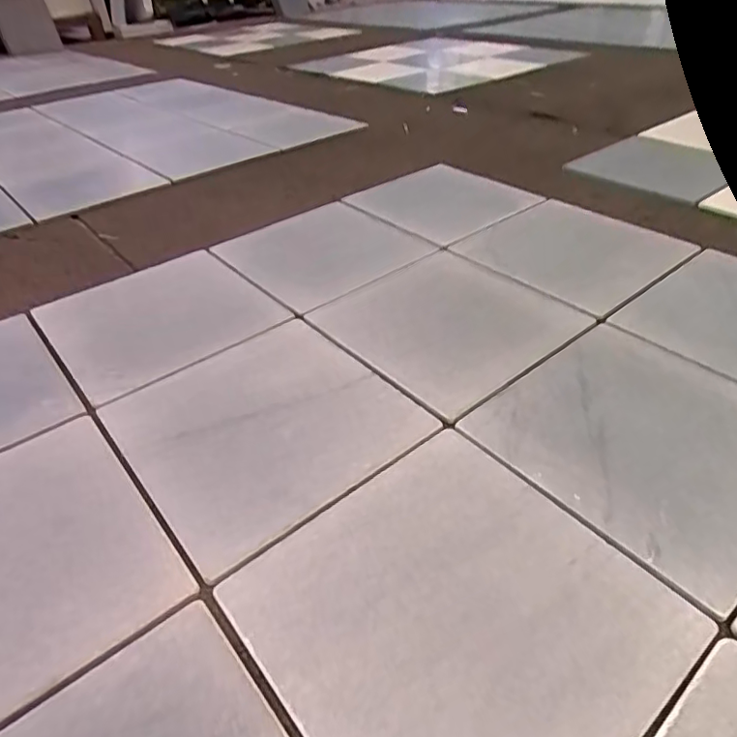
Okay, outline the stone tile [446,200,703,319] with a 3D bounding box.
[{"bbox_3d":[0.356,-0.212,0.954,0.299,0.012,0.303,-28,46,-28],"label":"stone tile"}]

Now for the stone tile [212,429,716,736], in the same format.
[{"bbox_3d":[0.071,0.205,0.465,0.293,0.011,0.298,-28,46,-28],"label":"stone tile"}]

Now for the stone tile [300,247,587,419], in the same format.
[{"bbox_3d":[0.115,-0.078,0.801,0.307,0.022,0.294,-28,46,-28],"label":"stone tile"}]

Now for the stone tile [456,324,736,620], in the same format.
[{"bbox_3d":[0.312,0.072,0.619,0.300,0.021,0.303,-29,46,-28],"label":"stone tile"}]

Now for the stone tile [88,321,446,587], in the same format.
[{"bbox_3d":[-0.125,0.060,0.655,0.299,0.012,0.298,-29,46,-28],"label":"stone tile"}]

